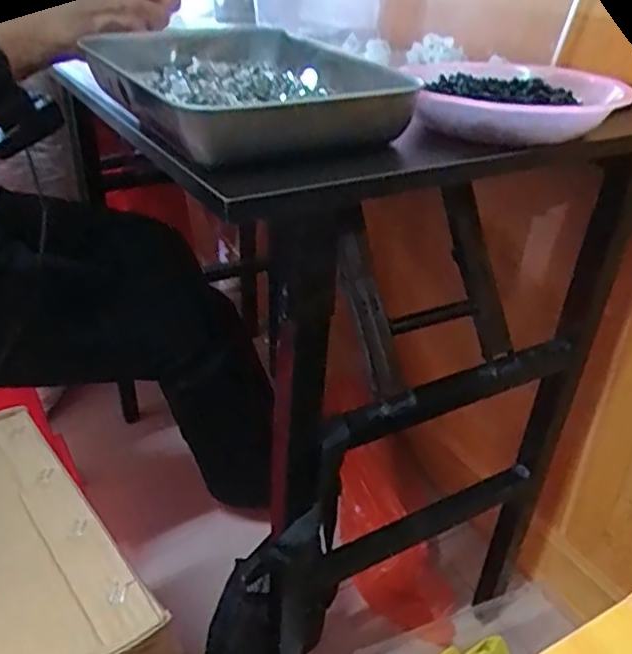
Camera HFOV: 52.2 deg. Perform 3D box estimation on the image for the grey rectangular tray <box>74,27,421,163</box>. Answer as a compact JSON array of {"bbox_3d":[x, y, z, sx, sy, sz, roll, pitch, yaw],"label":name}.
[{"bbox_3d":[-0.081,-0.221,0.579,0.193,0.047,0.346,-14,35,-23],"label":"grey rectangular tray"}]

